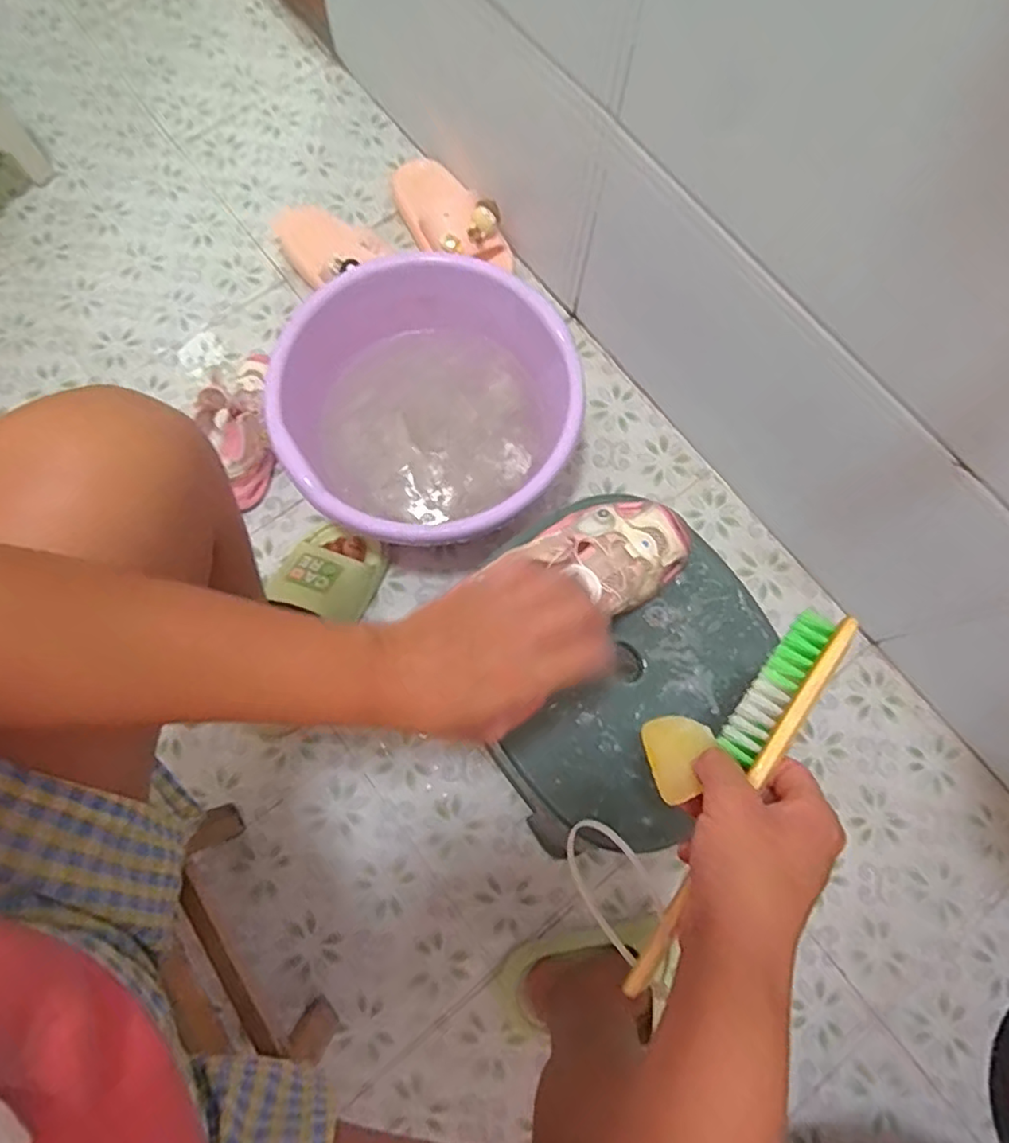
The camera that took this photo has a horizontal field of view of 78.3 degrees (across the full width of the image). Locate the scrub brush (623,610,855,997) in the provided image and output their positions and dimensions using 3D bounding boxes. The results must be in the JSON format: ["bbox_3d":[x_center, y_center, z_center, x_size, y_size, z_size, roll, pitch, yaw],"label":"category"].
[{"bbox_3d":[0.112,0.107,0.304,0.026,0.020,0.204,32,79,6],"label":"scrub brush"}]

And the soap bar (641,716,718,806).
[{"bbox_3d":[0.101,0.103,0.350,0.038,0.008,0.047,-27,51,18],"label":"soap bar"}]

